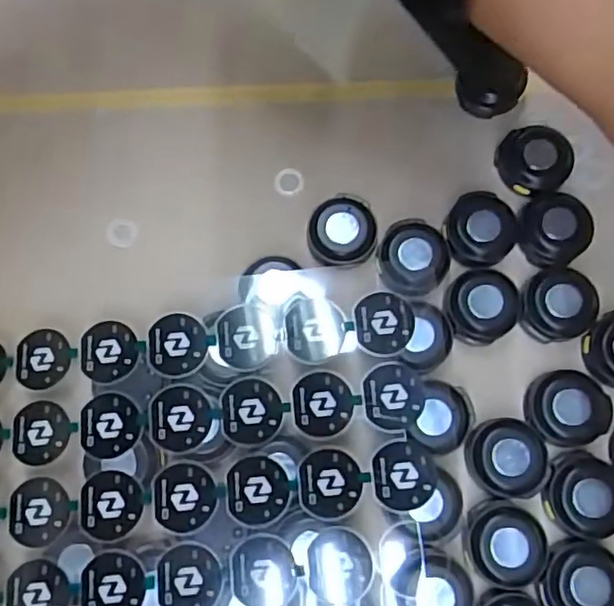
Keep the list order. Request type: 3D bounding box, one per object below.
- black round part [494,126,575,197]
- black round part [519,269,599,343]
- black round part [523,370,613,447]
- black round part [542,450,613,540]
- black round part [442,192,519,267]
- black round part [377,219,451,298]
[{"bbox_3d":[0.097,-0.062,0.259,0.030,0.008,0.029,0,76,1],"label":"black round part"},{"bbox_3d":[0.103,0.001,0.247,0.030,0.009,0.029,11,77,4],"label":"black round part"},{"bbox_3d":[0.102,0.041,0.237,0.029,0.009,0.030,0,76,1],"label":"black round part"},{"bbox_3d":[0.105,0.072,0.228,0.028,0.010,0.029,0,76,1],"label":"black round part"},{"bbox_3d":[0.073,-0.031,0.253,0.029,0.009,0.029,0,76,1],"label":"black round part"},{"bbox_3d":[0.044,-0.018,0.251,0.029,0.008,0.032,25,78,7],"label":"black round part"}]

